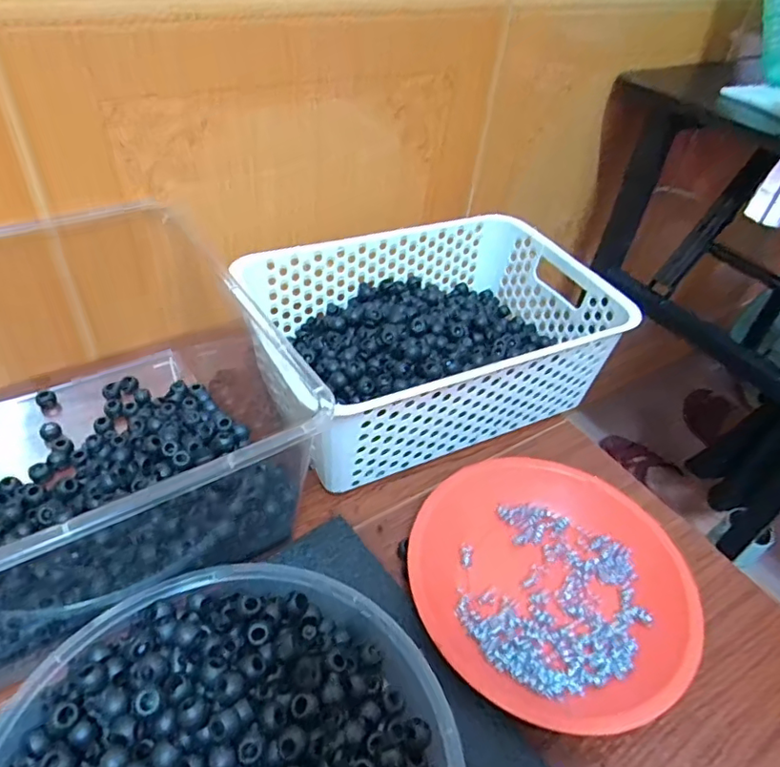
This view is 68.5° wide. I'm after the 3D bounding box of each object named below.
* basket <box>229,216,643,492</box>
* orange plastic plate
[{"bbox_3d":[0.039,-0.041,0.525,0.281,0.116,0.196,-15,47,-23],"label":"basket"},{"bbox_3d":[0.112,0.137,0.405,0.190,0.026,0.185,4,42,-4],"label":"orange plastic plate"}]

